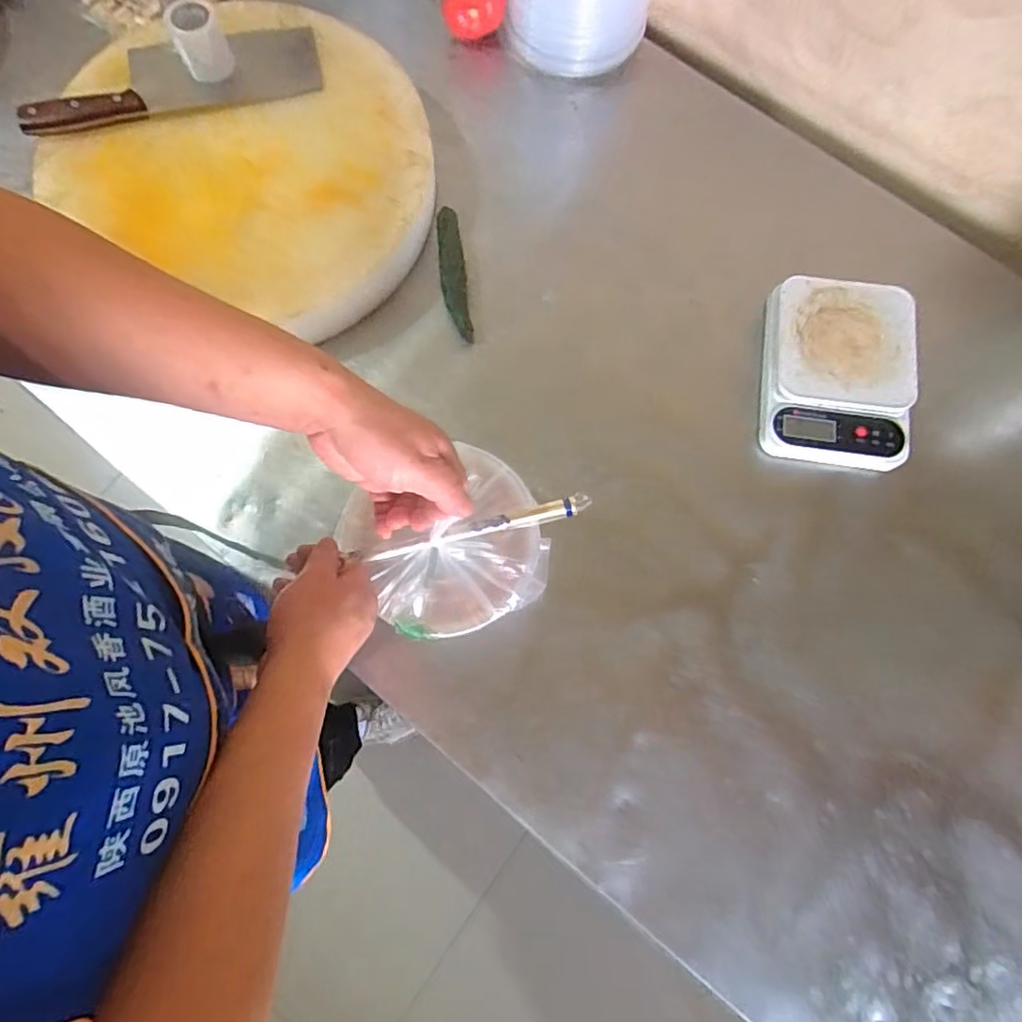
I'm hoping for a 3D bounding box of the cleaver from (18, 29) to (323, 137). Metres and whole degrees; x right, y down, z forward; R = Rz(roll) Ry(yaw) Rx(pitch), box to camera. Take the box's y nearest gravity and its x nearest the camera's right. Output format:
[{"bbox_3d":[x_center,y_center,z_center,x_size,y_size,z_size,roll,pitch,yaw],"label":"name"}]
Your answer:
[{"bbox_3d":[-0.367,-0.469,0.661,0.310,0.027,0.090,-17,78,-5],"label":"cleaver"}]

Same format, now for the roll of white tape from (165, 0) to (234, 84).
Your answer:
[{"bbox_3d":[-0.329,-0.499,0.638,0.051,0.051,0.049,-25,79,-6],"label":"roll of white tape"}]

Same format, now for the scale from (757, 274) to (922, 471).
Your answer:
[{"bbox_3d":[0.345,-0.148,0.645,0.154,0.044,0.199,9,77,1],"label":"scale"}]

